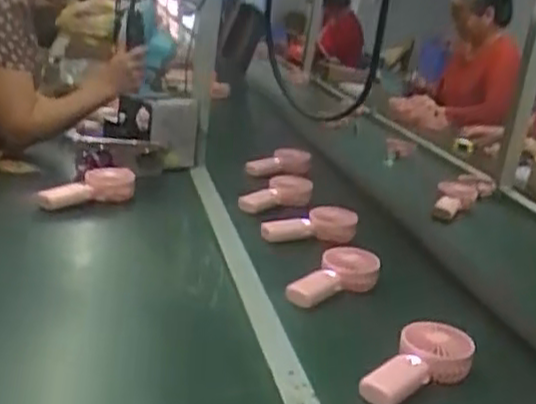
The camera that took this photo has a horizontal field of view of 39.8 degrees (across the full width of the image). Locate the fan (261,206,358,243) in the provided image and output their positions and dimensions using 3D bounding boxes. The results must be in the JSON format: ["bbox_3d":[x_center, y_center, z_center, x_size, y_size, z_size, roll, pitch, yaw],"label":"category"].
[{"bbox_3d":[0.072,0.048,1.323,0.170,0.066,0.065,-7,17,-3],"label":"fan"}]

